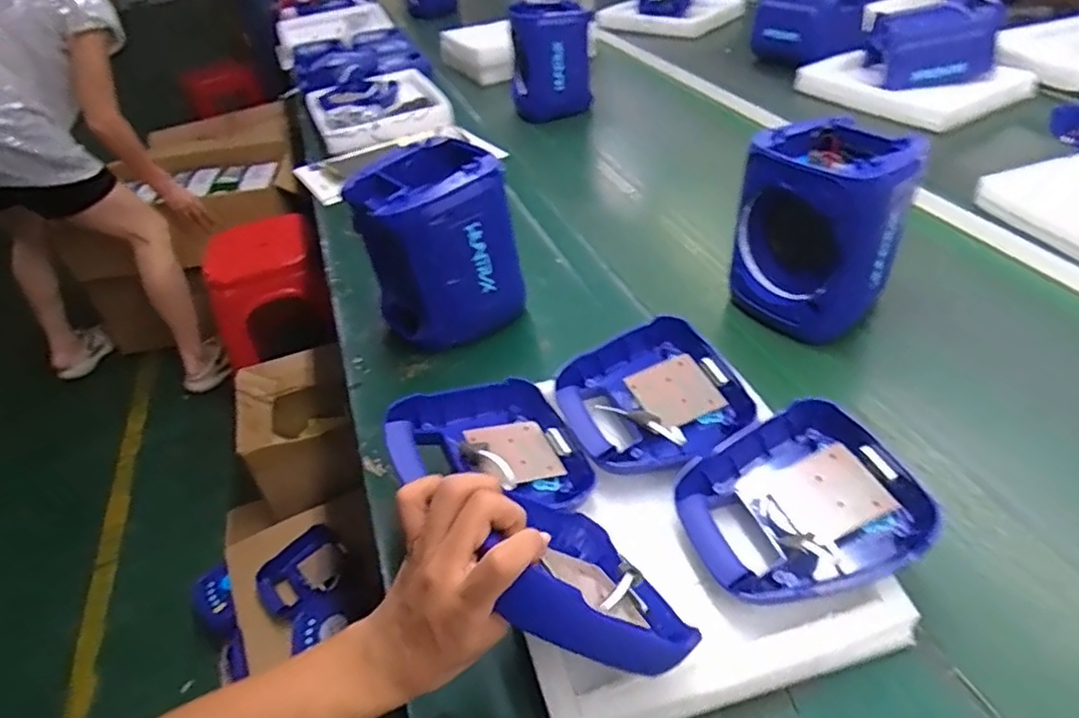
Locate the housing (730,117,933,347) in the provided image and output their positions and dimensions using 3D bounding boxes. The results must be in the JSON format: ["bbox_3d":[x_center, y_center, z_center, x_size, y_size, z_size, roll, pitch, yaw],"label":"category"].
[{"bbox_3d":[0.342,-0.160,0.788,0.141,0.206,0.155,-26,43,-20],"label":"housing"}]

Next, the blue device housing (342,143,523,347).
[{"bbox_3d":[-0.132,-0.139,0.830,0.159,0.217,0.153,-28,43,-22],"label":"blue device housing"}]

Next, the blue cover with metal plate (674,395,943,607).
[{"bbox_3d":[0.219,0.126,0.554,0.182,0.069,0.165,-28,48,3],"label":"blue cover with metal plate"}]

